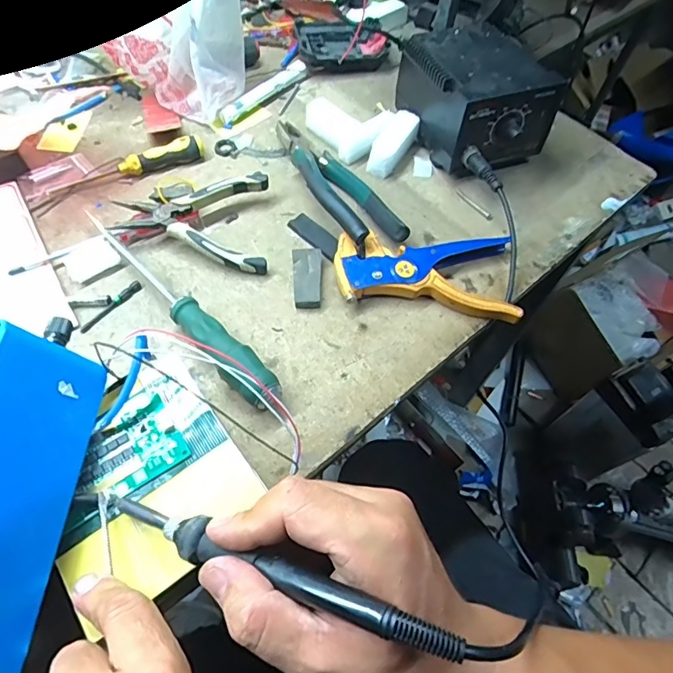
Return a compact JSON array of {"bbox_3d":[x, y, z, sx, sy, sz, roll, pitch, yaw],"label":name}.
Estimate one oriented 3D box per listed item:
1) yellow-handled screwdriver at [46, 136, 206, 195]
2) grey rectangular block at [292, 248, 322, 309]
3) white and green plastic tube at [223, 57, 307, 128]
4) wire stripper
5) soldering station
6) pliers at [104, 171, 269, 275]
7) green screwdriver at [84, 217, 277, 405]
[{"bbox_3d":[-0.214,-0.175,0.499,0.158,0.022,0.022,-21,66,-14],"label":"yellow-handled screwdriver"},{"bbox_3d":[-0.027,-0.055,0.448,0.027,0.010,0.063,2,62,-3],"label":"grey rectangular block"},{"bbox_3d":[-0.082,-0.284,0.567,0.019,0.016,0.134,36,66,14],"label":"white and green plastic tube"},{"bbox_3d":[0.082,-0.063,0.453,0.162,0.024,0.089,7,62,0],"label":"wire stripper"},{"bbox_3d":[0.150,-0.259,0.527,0.116,0.090,0.161,-20,65,-14],"label":"soldering station"},{"bbox_3d":[-0.136,-0.108,0.463,0.139,0.029,0.103,0,62,-4],"label":"pliers"},{"bbox_3d":[-0.131,-0.029,0.414,0.030,0.034,0.242,-37,71,-20],"label":"green screwdriver"}]

